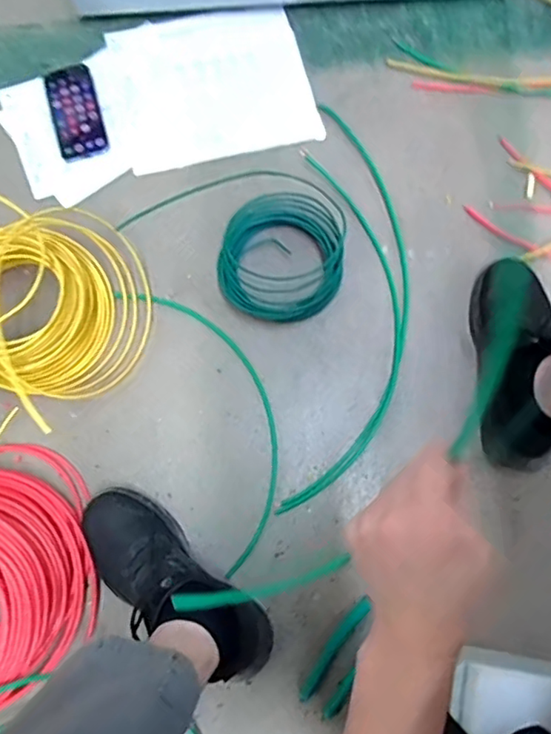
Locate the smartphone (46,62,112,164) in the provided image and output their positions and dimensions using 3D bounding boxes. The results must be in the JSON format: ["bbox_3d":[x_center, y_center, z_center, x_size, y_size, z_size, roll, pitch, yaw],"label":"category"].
[{"bbox_3d":[-0.308,-0.395,0.887,0.071,0.012,0.160,-16,76,-3],"label":"smartphone"}]

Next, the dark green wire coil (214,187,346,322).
[{"bbox_3d":[0.009,-0.153,0.805,0.171,0.045,0.185,0,76,1],"label":"dark green wire coil"}]

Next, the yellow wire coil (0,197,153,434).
[{"bbox_3d":[-0.306,-0.098,0.740,0.259,0.146,0.239,0,76,1],"label":"yellow wire coil"}]

